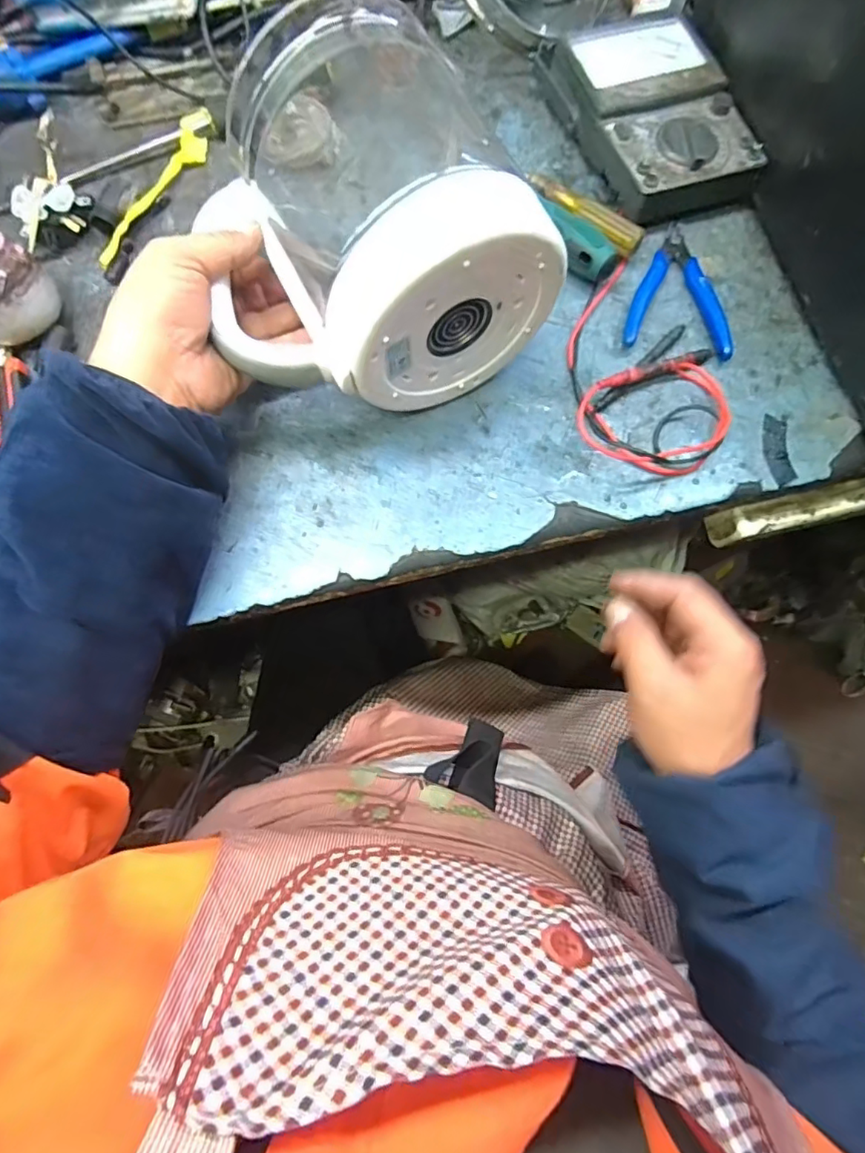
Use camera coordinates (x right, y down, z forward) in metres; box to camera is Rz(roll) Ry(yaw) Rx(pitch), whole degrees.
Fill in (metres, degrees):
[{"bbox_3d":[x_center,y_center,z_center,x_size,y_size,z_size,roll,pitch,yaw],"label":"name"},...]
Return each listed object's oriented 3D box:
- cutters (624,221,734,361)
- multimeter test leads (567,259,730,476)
[{"bbox_3d":[0.189,-0.226,0.440,0.079,0.014,0.120,6,75,0],"label":"cutters"},{"bbox_3d":[0.156,-0.158,0.419,0.106,0.023,0.165,2,75,-1],"label":"multimeter test leads"}]

